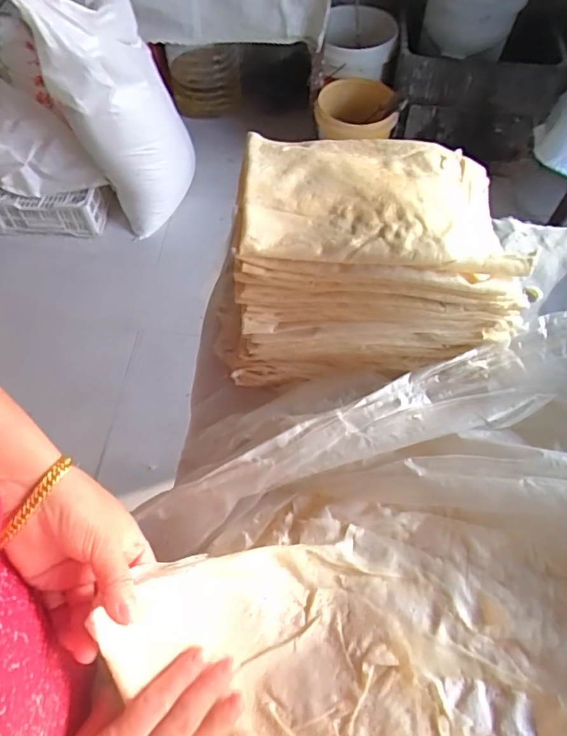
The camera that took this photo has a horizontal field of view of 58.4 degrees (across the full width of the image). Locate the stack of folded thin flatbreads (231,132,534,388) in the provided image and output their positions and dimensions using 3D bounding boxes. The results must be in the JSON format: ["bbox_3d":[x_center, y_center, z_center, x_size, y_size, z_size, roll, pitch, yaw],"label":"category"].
[{"bbox_3d":[0.074,-0.100,0.485,0.271,0.176,0.176,-4,60,-2],"label":"stack of folded thin flatbreads"}]

